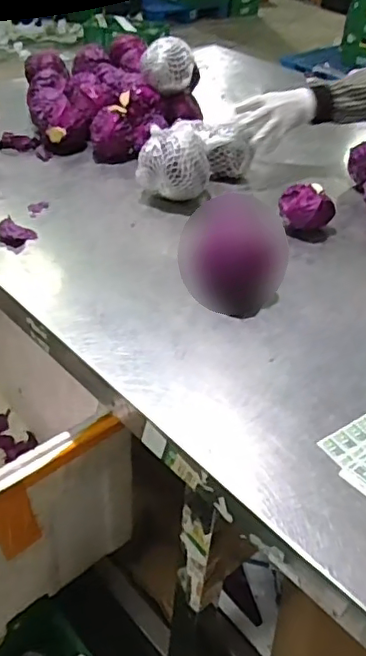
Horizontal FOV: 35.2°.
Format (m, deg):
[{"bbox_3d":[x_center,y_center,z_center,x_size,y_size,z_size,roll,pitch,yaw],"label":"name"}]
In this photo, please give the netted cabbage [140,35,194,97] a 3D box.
[{"bbox_3d":[-0.033,-0.553,1.236,0.113,0.104,0.091,2,39,-4],"label":"netted cabbage"}]

